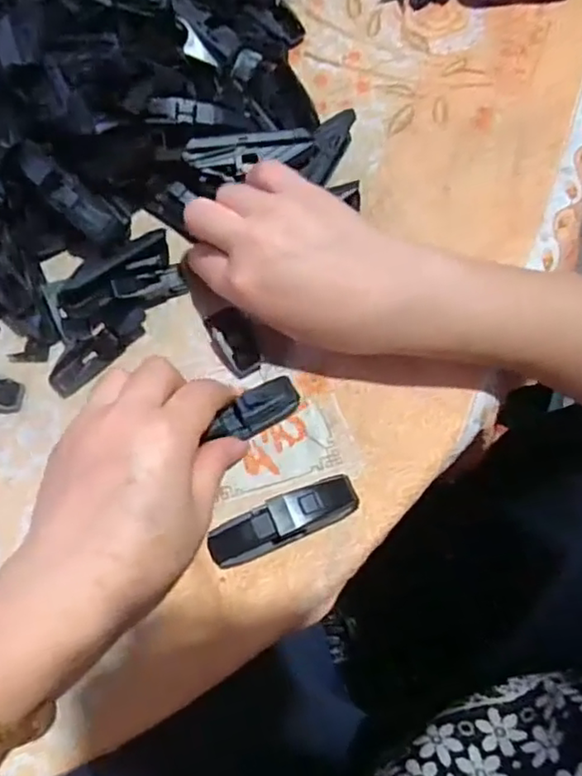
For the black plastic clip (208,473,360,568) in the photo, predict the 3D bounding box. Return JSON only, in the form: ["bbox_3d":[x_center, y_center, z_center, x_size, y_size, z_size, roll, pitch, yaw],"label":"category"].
[{"bbox_3d":[-0.003,0.063,0.295,0.075,0.017,0.021,-25,73,-6],"label":"black plastic clip"}]

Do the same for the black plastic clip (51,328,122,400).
[{"bbox_3d":[-0.112,-0.014,0.331,0.016,0.009,0.041,43,78,14],"label":"black plastic clip"}]

